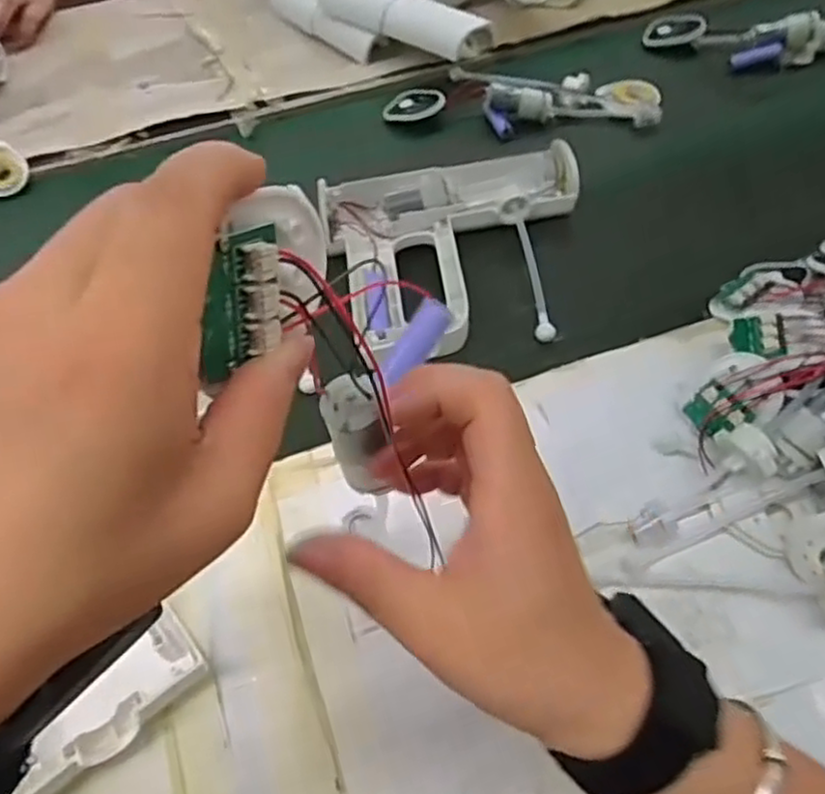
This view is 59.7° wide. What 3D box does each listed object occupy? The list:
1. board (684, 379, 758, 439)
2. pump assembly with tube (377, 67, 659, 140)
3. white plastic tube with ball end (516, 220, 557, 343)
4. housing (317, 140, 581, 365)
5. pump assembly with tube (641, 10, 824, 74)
[{"bbox_3d":[0.189,0.009,0.446,0.029,0.005,0.034,-46,56,13],"label":"board"},{"bbox_3d":[0.105,-0.292,0.688,0.255,0.025,0.097,6,54,10],"label":"pump assembly with tube"},{"bbox_3d":[0.093,-0.091,0.554,0.012,0.010,0.107,-7,68,-2],"label":"white plastic tube with ball end"},{"bbox_3d":[0.042,-0.127,0.569,0.208,0.037,0.179,-15,53,-6],"label":"housing"},{"bbox_3d":[0.361,-0.354,0.708,0.249,0.039,0.064,11,55,14],"label":"pump assembly with tube"}]

